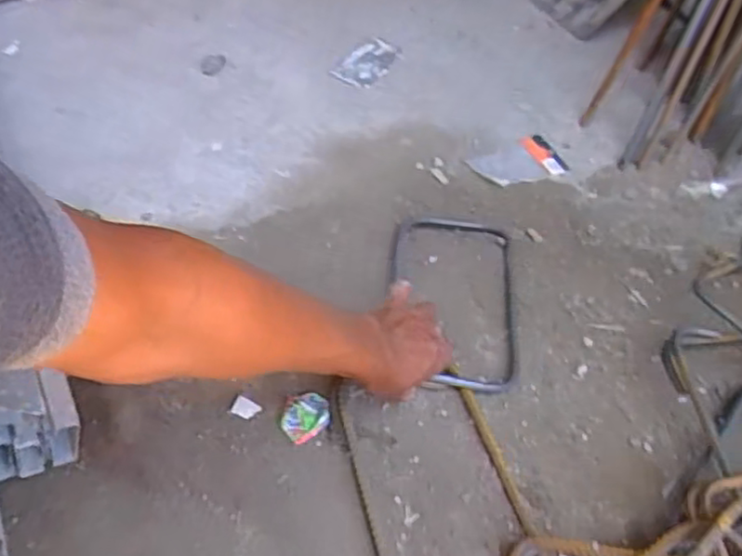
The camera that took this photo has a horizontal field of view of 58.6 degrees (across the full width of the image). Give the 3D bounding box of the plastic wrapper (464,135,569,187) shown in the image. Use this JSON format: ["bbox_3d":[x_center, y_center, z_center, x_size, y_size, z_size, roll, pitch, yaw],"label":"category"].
[{"bbox_3d":[0.210,-0.160,0.921,0.125,0.007,0.078,-24,56,-19],"label":"plastic wrapper"}]

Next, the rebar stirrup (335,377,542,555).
[{"bbox_3d":[0.060,0.189,0.624,0.147,0.009,0.244,-13,53,-12],"label":"rebar stirrup"}]

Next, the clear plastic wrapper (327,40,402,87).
[{"bbox_3d":[-0.004,-0.340,1.044,0.069,0.010,0.119,28,56,20],"label":"clear plastic wrapper"}]

